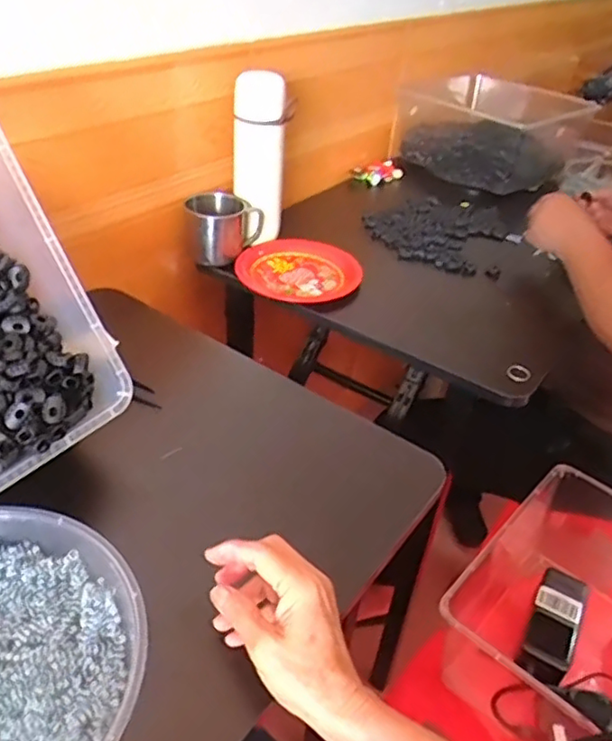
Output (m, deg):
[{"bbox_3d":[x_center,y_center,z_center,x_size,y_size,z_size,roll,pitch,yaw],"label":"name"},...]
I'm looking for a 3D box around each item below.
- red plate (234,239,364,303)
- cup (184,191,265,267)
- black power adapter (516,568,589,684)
[{"bbox_3d":[-0.017,-0.146,0.874,0.165,0.022,0.163,4,37,-3],"label":"red plate"},{"bbox_3d":[-0.111,-0.197,0.866,0.107,0.078,0.066,-2,38,-12],"label":"cup"},{"bbox_3d":[0.296,0.297,0.736,0.054,0.021,0.146,23,40,20],"label":"black power adapter"}]

